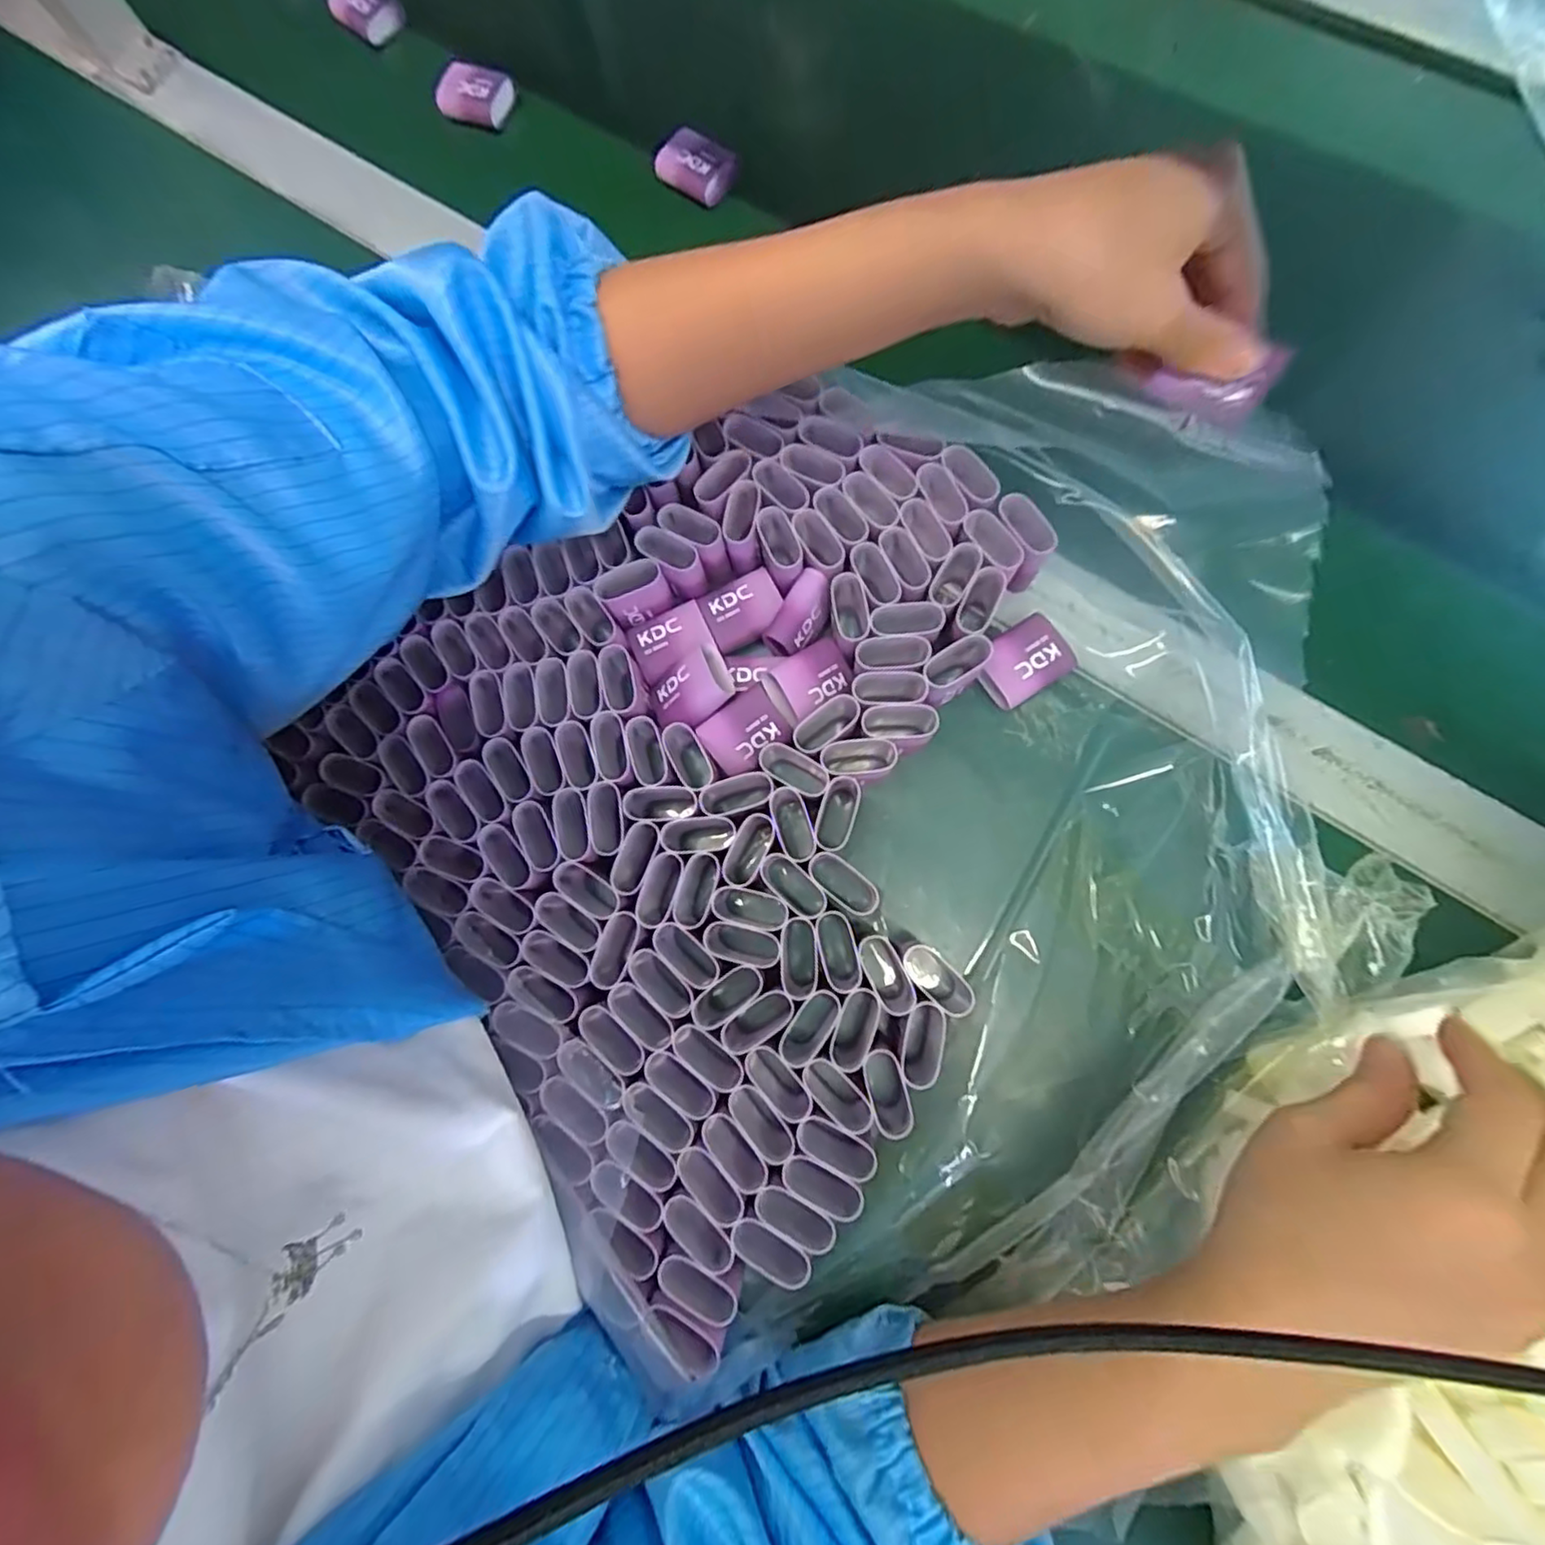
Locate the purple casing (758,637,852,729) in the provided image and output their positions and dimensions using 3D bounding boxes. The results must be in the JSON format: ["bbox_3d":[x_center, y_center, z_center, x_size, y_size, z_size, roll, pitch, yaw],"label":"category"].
[{"bbox_3d":[0.018,-0.045,0.324,0.044,0.010,0.029,-29,87,-24],"label":"purple casing"}]

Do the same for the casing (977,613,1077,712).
[{"bbox_3d":[0.127,-0.056,0.329,0.044,0.012,0.034,-36,79,0],"label":"casing"}]

